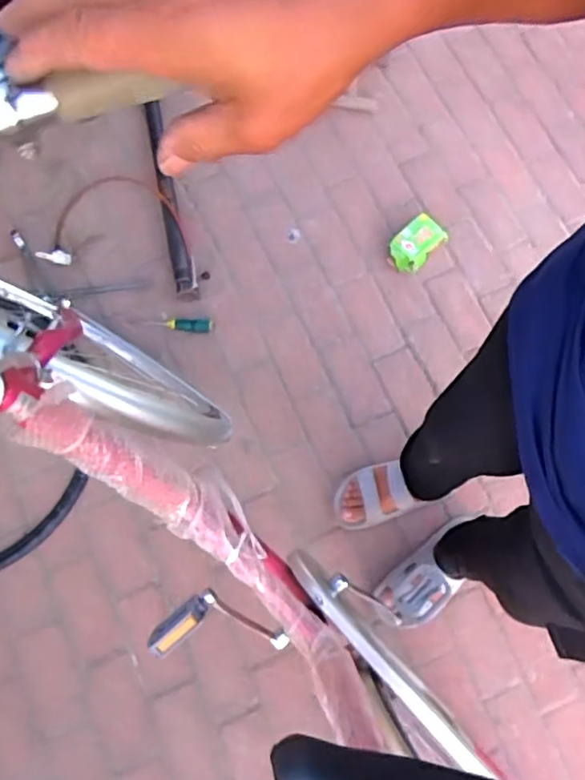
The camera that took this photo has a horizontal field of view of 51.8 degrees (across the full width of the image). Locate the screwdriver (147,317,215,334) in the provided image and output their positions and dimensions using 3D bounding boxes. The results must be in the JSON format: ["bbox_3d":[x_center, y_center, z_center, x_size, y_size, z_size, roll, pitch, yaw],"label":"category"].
[{"bbox_3d":[-0.240,-0.143,1.287,0.158,0.019,0.032,7,74,15],"label":"screwdriver"}]

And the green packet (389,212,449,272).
[{"bbox_3d":[0.281,-0.332,1.378,0.092,0.048,0.139,42,80,7],"label":"green packet"}]

